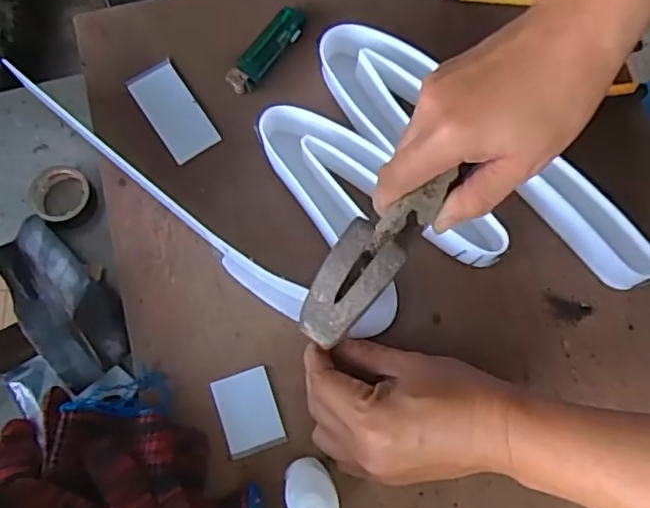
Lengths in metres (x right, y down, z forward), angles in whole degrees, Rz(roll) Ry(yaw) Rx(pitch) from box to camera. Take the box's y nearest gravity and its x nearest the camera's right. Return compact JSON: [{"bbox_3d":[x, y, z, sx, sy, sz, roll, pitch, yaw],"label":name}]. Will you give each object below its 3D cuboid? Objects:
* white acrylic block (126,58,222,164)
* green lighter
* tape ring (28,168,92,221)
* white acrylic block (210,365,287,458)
[{"bbox_3d":[-0.118,-0.112,0.491,0.039,0.004,0.082,-32,78,-10],"label":"white acrylic block"},{"bbox_3d":[-0.046,-0.161,0.502,0.025,0.012,0.082,36,77,7],"label":"green lighter"},{"bbox_3d":[-0.200,-0.043,0.484,0.043,0.021,0.044,1,75,-2],"label":"tape ring"},{"bbox_3d":[-0.053,0.108,0.438,0.039,0.004,0.054,-18,76,-7],"label":"white acrylic block"}]

